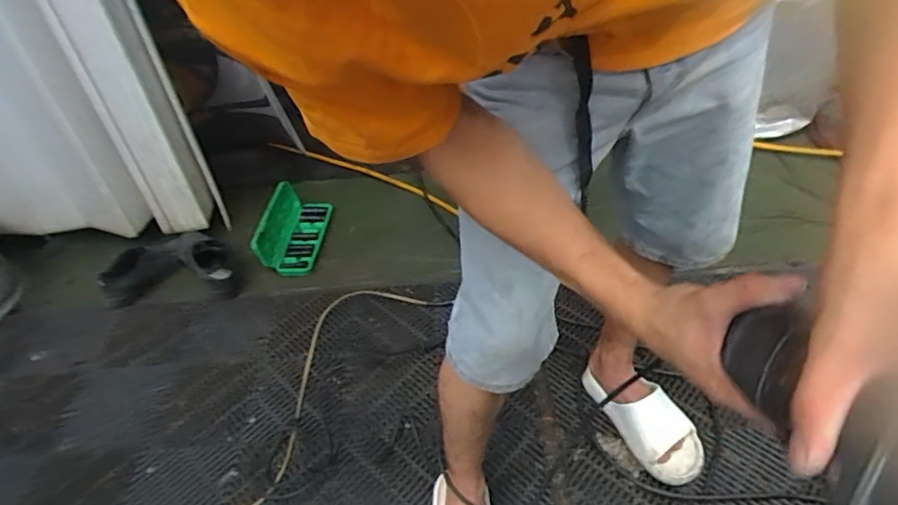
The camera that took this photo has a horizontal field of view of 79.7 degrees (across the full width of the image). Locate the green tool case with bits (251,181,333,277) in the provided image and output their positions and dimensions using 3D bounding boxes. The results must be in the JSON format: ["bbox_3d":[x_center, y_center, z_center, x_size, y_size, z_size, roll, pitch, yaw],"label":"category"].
[{"bbox_3d":[-0.438,-0.078,1.529,0.146,0.103,0.304,1,43,8],"label":"green tool case with bits"}]

